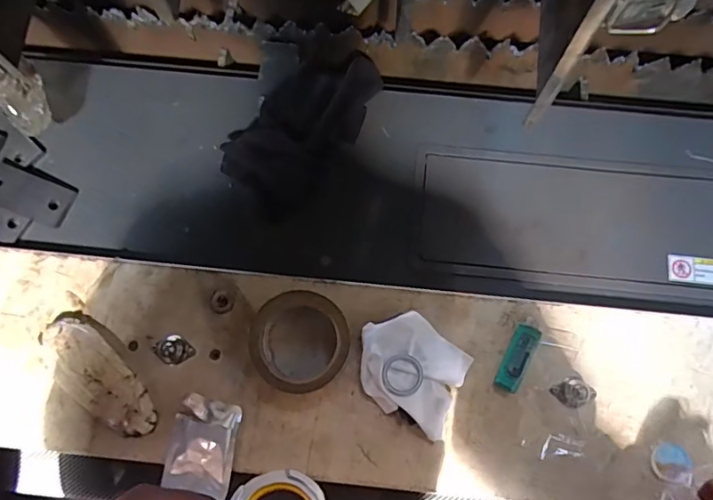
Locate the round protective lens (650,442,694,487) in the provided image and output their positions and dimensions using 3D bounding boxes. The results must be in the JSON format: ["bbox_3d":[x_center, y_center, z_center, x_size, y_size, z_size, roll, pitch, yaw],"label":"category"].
[{"bbox_3d":[0.319,0.214,0.533,0.037,0.004,0.039,13,65,21],"label":"round protective lens"}]

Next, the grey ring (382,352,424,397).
[{"bbox_3d":[0.047,0.126,0.536,0.041,0.007,0.042,0,75,-1],"label":"grey ring"}]

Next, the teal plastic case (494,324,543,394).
[{"bbox_3d":[0.170,0.113,0.555,0.026,0.016,0.071,24,77,6],"label":"teal plastic case"}]

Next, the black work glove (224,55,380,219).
[{"bbox_3d":[-0.058,-0.155,0.639,0.115,0.056,0.235,36,78,8],"label":"black work glove"}]

